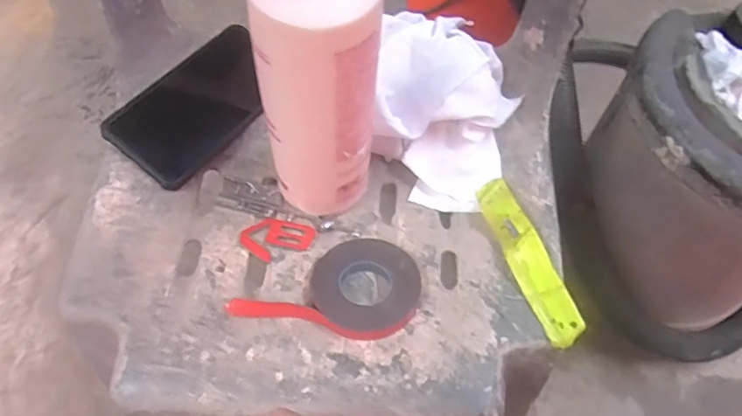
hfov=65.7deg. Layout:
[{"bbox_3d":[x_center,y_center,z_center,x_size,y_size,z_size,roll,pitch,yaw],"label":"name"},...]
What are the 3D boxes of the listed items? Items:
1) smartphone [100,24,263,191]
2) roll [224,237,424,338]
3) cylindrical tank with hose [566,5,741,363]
[{"bbox_3d":[-0.148,-0.091,0.504,0.080,0.008,0.154,44,66,-6],"label":"smartphone"},{"bbox_3d":[-0.030,0.055,0.439,0.132,0.015,0.080,10,60,2],"label":"roll"},{"bbox_3d":[0.410,-0.011,0.707,0.267,0.350,0.289,-11,61,-11],"label":"cylindrical tank with hose"}]

